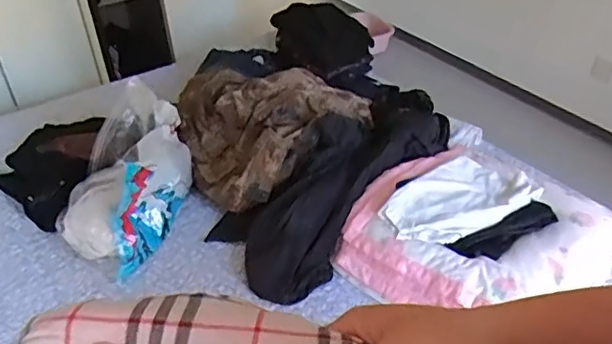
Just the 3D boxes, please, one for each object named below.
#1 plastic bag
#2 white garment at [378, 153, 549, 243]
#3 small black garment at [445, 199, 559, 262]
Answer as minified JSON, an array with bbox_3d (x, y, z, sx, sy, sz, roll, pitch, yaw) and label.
[{"bbox_3d":[-0.423,0.005,1.432,0.242,0.242,0.427,8,38,15],"label":"plastic bag"},{"bbox_3d":[0.354,0.043,1.292,0.402,0.046,0.212,-27,43,-28],"label":"white garment"},{"bbox_3d":[0.421,0.119,1.204,0.268,0.033,0.078,-23,41,-24],"label":"small black garment"}]

